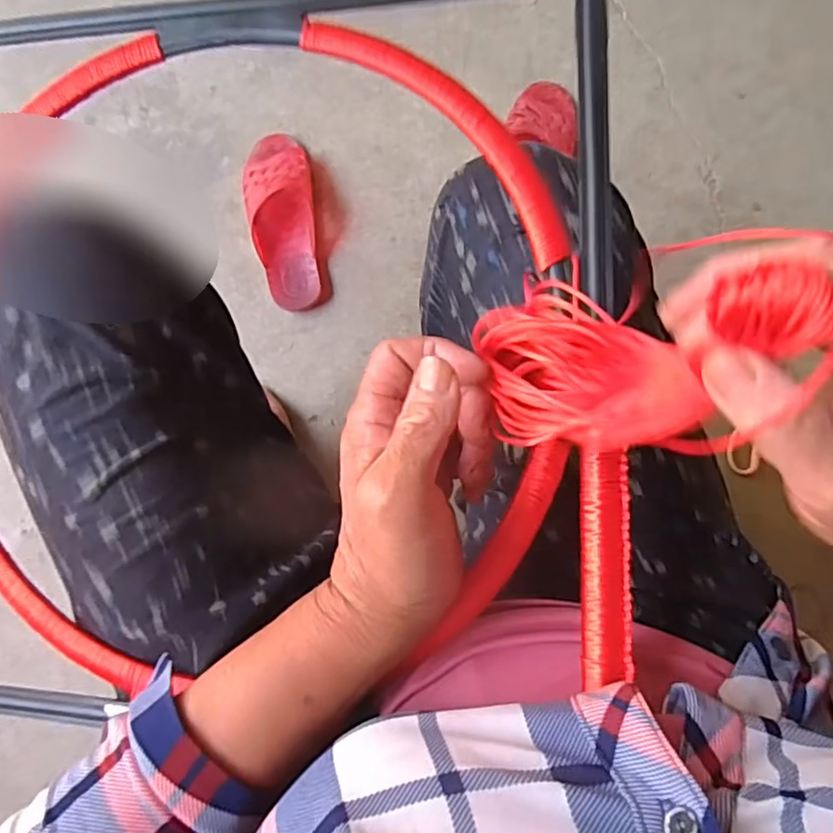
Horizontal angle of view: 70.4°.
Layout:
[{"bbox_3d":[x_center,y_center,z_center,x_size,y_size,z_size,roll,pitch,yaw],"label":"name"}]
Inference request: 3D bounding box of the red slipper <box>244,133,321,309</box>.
[{"bbox_3d":[-0.169,-0.261,0.770,0.100,0.050,0.241,-9,82,1],"label":"red slipper"}]

